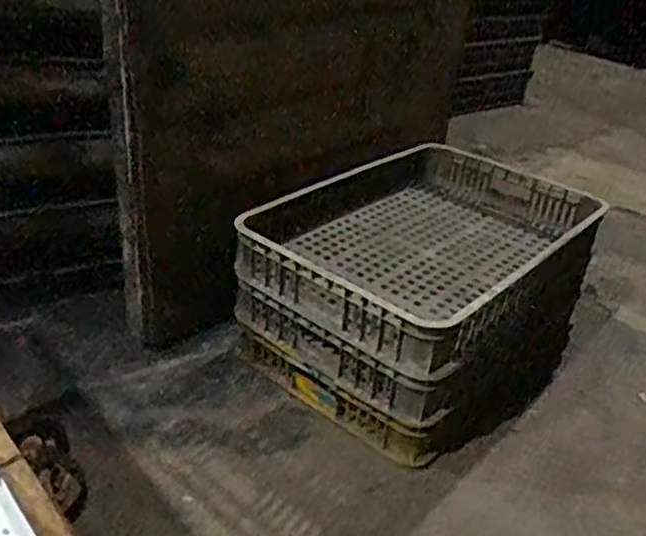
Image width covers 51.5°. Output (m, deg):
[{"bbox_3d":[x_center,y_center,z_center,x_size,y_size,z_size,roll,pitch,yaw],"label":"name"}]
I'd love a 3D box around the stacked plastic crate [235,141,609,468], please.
[{"bbox_3d":[0.201,0.019,1.210,0.457,0.284,0.617,24,34,29],"label":"stacked plastic crate"}]

